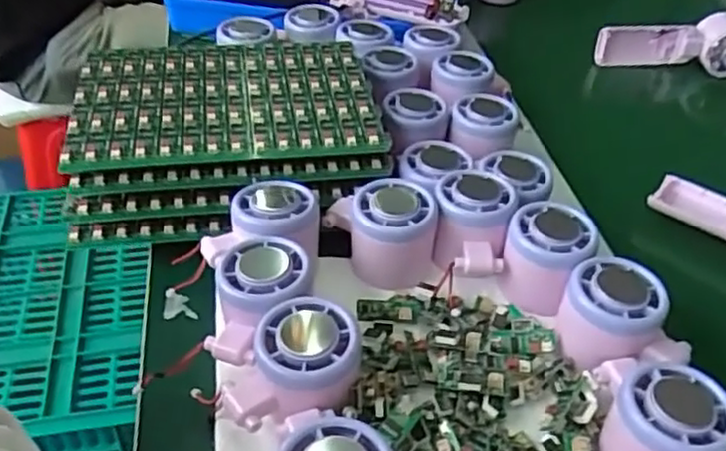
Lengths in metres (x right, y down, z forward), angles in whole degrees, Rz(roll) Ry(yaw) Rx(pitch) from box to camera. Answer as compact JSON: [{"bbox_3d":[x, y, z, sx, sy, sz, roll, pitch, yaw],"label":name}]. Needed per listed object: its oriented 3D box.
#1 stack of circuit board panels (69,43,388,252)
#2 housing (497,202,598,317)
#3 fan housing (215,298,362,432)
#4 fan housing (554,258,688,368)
[{"bbox_3d":[-0.105,-0.074,0.532,0.227,0.061,0.173,-5,42,-9],"label":"stack of circuit board panels"},{"bbox_3d":[0.118,0.019,0.447,0.052,0.048,0.053,19,44,18],"label":"housing"},{"bbox_3d":[-0.040,0.081,0.371,0.074,0.060,0.053,-9,43,-13],"label":"fan housing"},{"bbox_3d":[0.150,0.057,0.407,0.058,0.047,0.067,-16,45,-20],"label":"fan housing"}]

